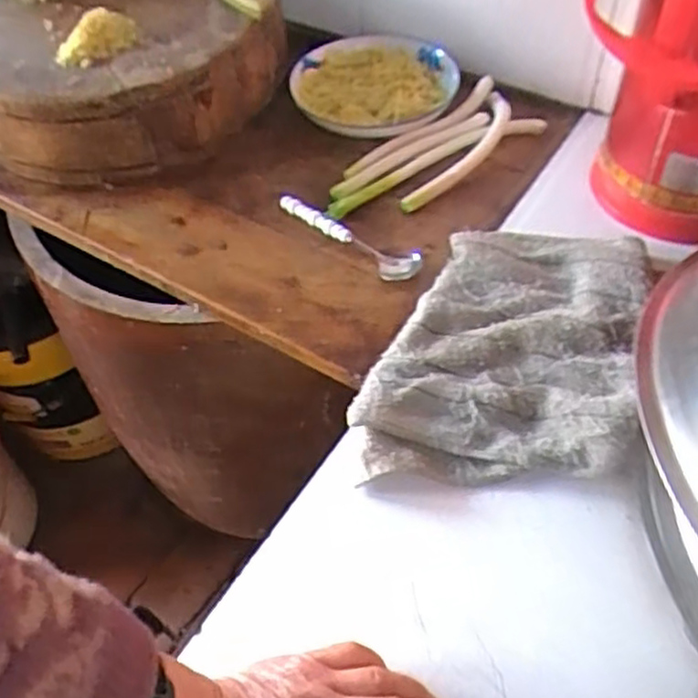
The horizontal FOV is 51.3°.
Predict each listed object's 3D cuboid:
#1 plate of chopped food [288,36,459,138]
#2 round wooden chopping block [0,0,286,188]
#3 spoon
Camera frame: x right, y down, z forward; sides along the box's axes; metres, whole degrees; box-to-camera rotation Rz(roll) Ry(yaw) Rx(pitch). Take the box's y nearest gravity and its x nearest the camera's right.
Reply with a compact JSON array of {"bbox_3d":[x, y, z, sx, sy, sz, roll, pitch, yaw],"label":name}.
[{"bbox_3d":[0.019,-0.317,0.849,0.187,0.039,0.200,-2,52,3],"label":"plate of chopped food"},{"bbox_3d":[-0.293,-0.361,0.854,0.348,0.108,0.381,-23,54,-13],"label":"round wooden chopping block"},{"bbox_3d":[0.001,-0.111,0.704,0.162,0.016,0.036,36,63,27],"label":"spoon"}]

